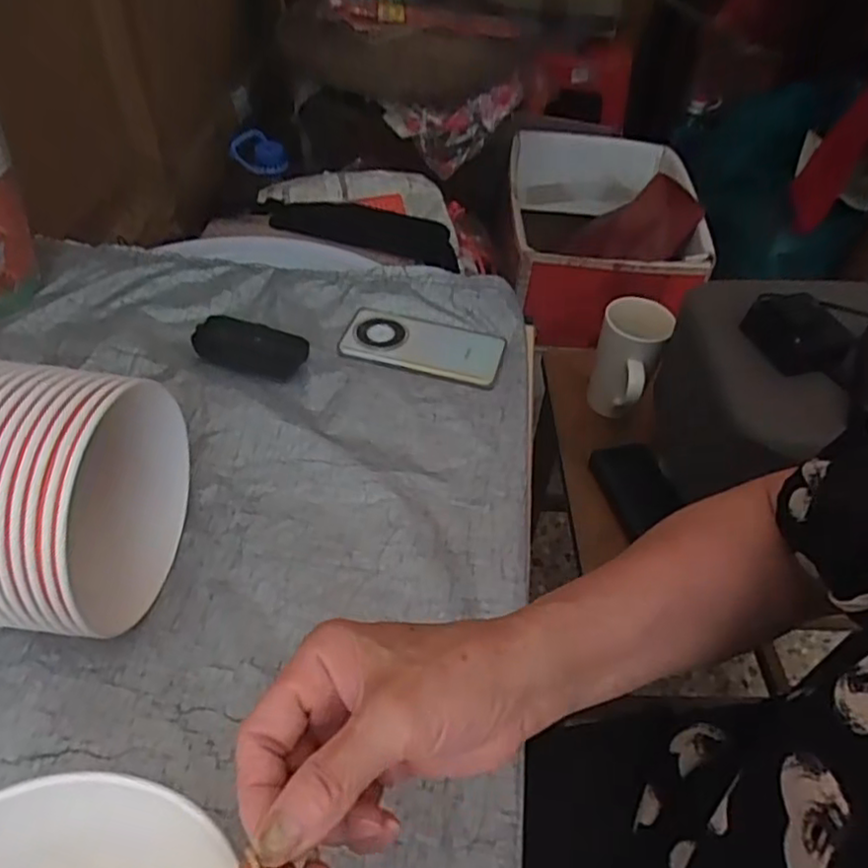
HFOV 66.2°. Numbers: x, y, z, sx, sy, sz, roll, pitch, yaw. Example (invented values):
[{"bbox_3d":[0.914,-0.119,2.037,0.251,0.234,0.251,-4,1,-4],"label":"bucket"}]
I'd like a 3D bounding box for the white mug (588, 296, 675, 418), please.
[{"bbox_3d":[0.237,-0.085,0.842,0.081,0.140,0.092,21,48,14],"label":"white mug"}]

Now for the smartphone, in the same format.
[{"bbox_3d":[-0.011,-0.092,0.686,0.161,0.012,0.081,12,47,6],"label":"smartphone"}]

